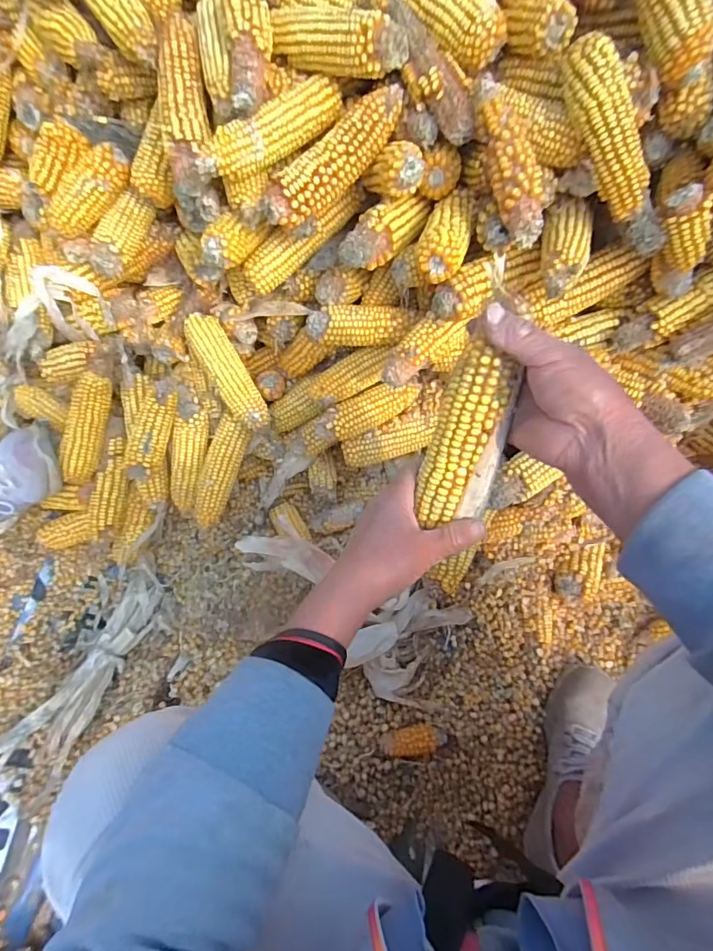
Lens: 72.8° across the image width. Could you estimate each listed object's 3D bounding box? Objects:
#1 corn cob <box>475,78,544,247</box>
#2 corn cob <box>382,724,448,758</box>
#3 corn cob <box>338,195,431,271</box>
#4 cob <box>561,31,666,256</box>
[{"bbox_3d":[0.144,-0.299,0.455,0.043,0.031,0.158,-16,89,-6],"label":"corn cob"},{"bbox_3d":[0.072,0.333,0.608,0.079,0.034,0.032,-12,65,-4],"label":"corn cob"},{"bbox_3d":[0.033,-0.267,0.529,0.126,0.041,0.042,-37,69,-14],"label":"corn cob"},{"bbox_3d":[0.239,-0.293,0.437,0.051,0.040,0.189,-34,107,-13],"label":"cob"}]

